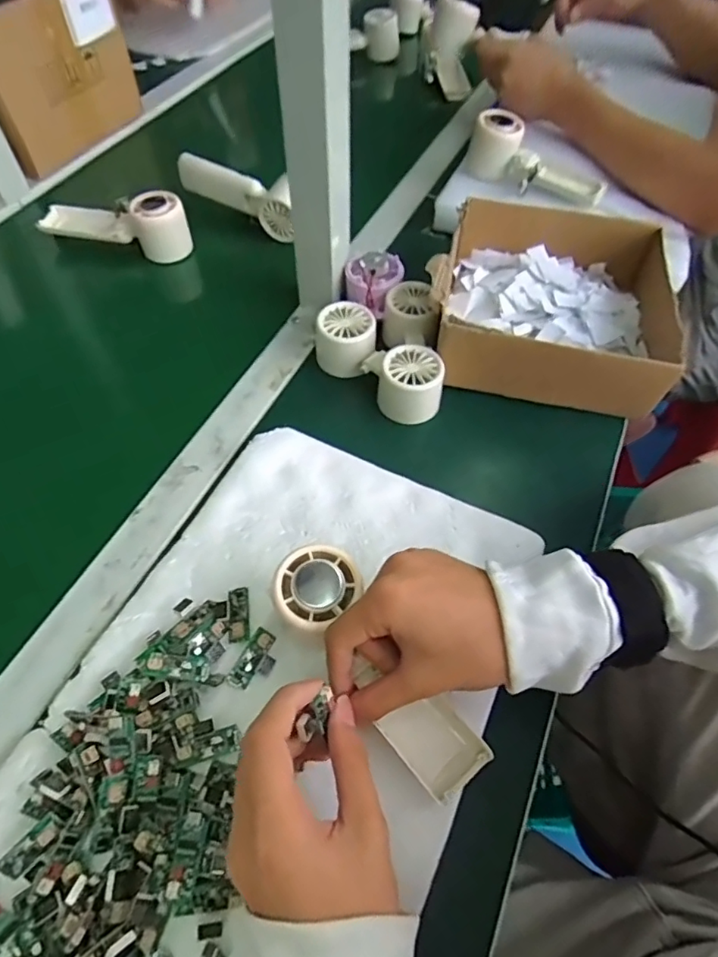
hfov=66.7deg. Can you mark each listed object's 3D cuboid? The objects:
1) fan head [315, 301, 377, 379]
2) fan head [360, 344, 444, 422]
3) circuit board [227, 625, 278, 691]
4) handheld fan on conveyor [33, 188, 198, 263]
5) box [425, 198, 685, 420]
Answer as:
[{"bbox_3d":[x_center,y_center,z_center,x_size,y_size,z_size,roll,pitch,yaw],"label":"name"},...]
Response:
[{"bbox_3d":[-0.013,-0.130,0.516,0.056,0.044,0.059,0,56,-3],"label":"fan head"},{"bbox_3d":[0.038,-0.085,0.488,0.072,0.045,0.056,8,56,3],"label":"fan head"},{"bbox_3d":[-0.067,0.119,0.355,0.023,0.006,0.039,27,59,15],"label":"circuit board"},{"bbox_3d":[-0.270,-0.290,0.611,0.163,0.057,0.049,10,56,4],"label":"handheld fan on conveyor"},{"bbox_3d":[0.179,-0.165,0.511,0.205,0.074,0.193,16,56,8],"label":"box"}]

